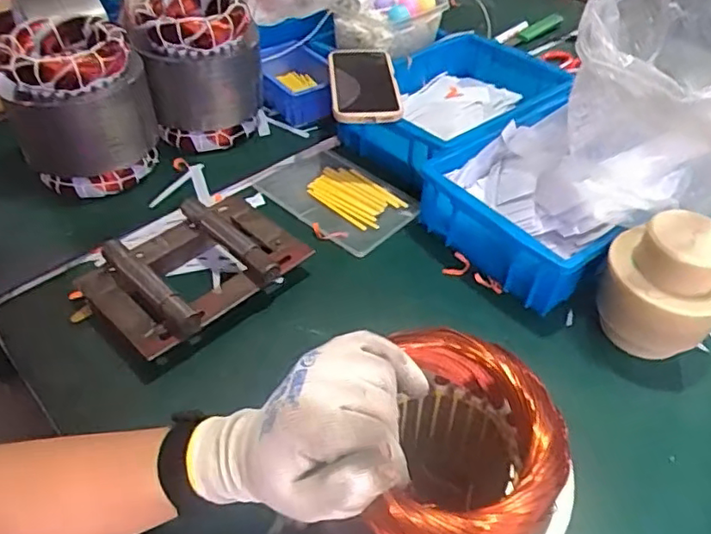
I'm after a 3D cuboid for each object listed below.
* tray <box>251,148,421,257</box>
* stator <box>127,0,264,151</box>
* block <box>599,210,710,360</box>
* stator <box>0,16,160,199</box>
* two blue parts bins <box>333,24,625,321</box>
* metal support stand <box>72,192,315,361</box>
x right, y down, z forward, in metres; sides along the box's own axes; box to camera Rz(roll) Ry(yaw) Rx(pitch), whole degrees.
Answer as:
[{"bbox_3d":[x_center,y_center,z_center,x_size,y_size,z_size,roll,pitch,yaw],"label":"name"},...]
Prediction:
[{"bbox_3d":[-0.021,-0.084,0.739,0.175,0.018,0.129,35,53,28],"label":"tray"},{"bbox_3d":[-0.193,-0.254,0.771,0.139,0.152,0.129,-12,47,-14],"label":"stator"},{"bbox_3d":[0.284,0.025,0.566,0.110,0.131,0.094,25,49,21],"label":"block"},{"bbox_3d":[-0.314,-0.186,0.700,0.152,0.155,0.134,-19,49,-20],"label":"stator"},{"bbox_3d":[0.185,-0.158,0.762,0.310,0.109,0.425,-27,52,-26],"label":"two blue parts bins"},{"bbox_3d":[-0.161,0.002,0.620,0.200,0.056,0.141,-33,55,-30],"label":"metal support stand"}]

